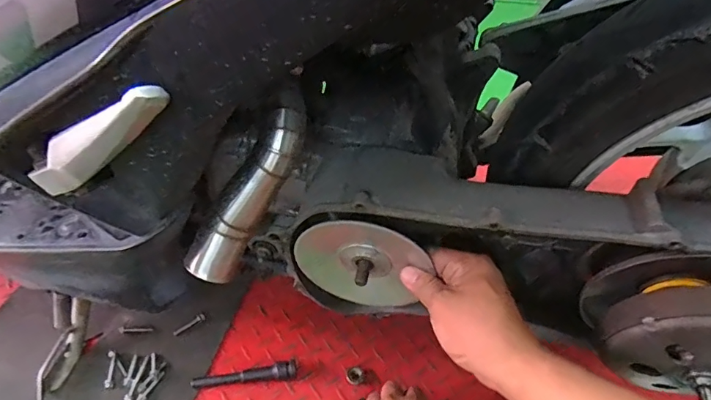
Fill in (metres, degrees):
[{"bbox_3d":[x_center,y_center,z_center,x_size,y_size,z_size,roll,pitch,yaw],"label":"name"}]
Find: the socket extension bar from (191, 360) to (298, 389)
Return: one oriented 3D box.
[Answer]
[{"bbox_3d":[-0.137,0.220,0.565,0.126,0.022,0.021,-3,45,-6],"label":"socket extension bar"}]

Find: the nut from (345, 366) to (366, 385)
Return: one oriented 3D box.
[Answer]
[{"bbox_3d":[0.001,0.223,0.574,0.025,0.012,0.021,9,45,6],"label":"nut"}]

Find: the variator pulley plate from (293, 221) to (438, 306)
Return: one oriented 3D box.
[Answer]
[{"bbox_3d":[0.000,0.063,0.428,0.120,0.117,0.034,12,45,9],"label":"variator pulley plate"}]

